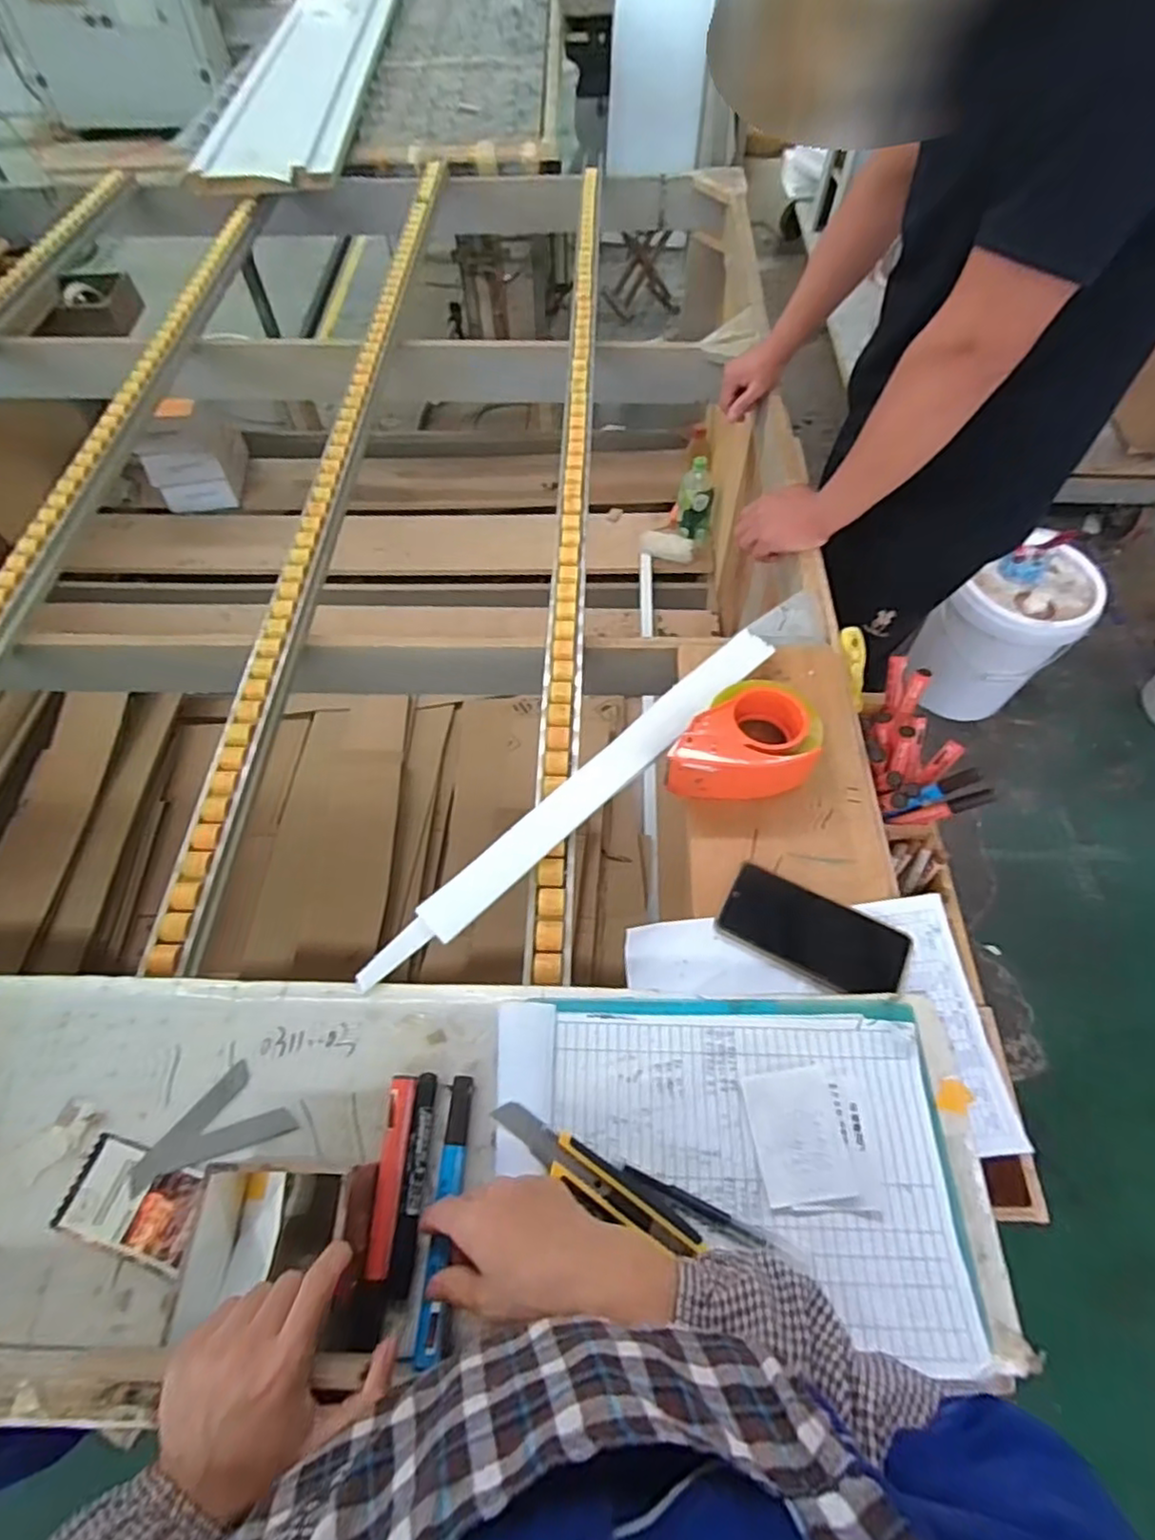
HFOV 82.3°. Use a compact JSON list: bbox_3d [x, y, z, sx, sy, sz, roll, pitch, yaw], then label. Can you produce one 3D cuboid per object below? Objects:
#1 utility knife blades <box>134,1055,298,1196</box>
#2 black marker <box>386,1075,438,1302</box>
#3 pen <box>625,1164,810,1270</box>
[{"bbox_3d":[-0.287,0.274,0.519,0.122,0.006,0.063,-19,60,-11],"label":"utility knife blades"},{"bbox_3d":[-0.118,0.298,0.482,0.016,0.018,0.137,3,59,3],"label":"black marker"},{"bbox_3d":[0.096,0.312,0.466,0.132,0.009,0.009,21,61,13],"label":"pen"}]

